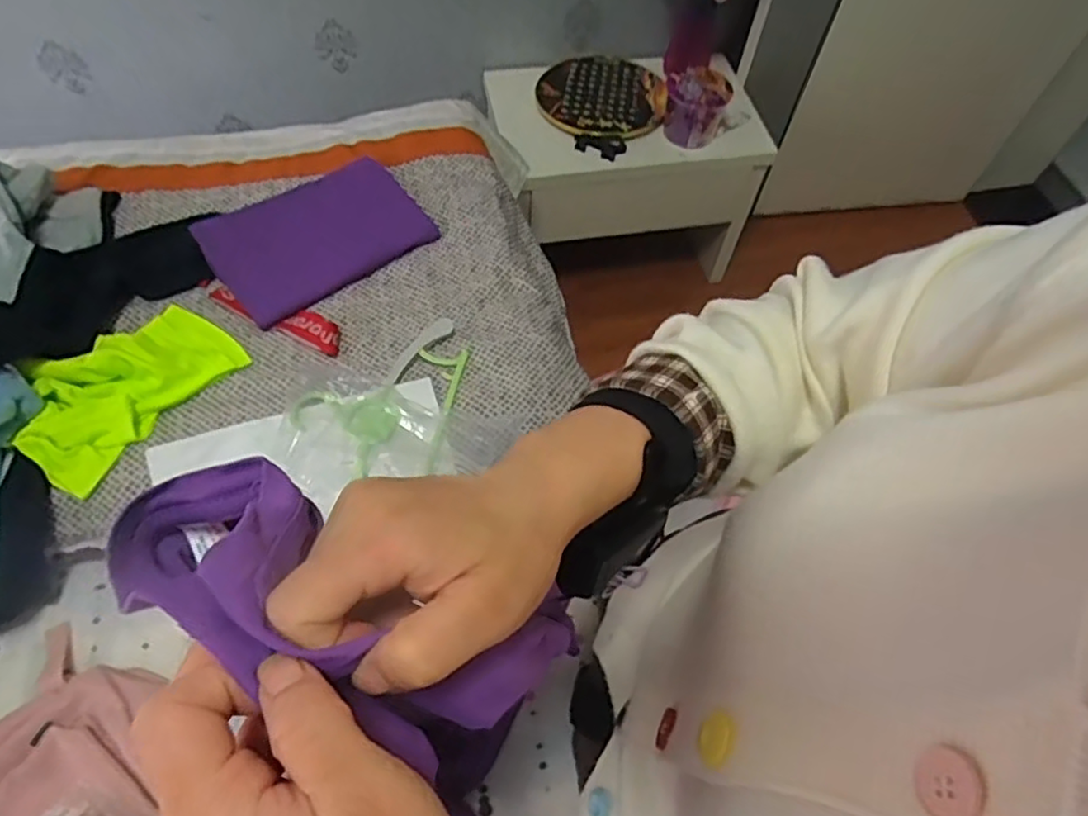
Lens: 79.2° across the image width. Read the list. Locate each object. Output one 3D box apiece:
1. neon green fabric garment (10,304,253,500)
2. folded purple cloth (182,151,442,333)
[{"bbox_3d":[-0.479,-0.031,0.748,0.145,0.048,0.236,35,65,17],"label":"neon green fabric garment"},{"bbox_3d":[-0.295,-0.230,0.869,0.272,0.058,0.142,-30,65,-17],"label":"folded purple cloth"}]

